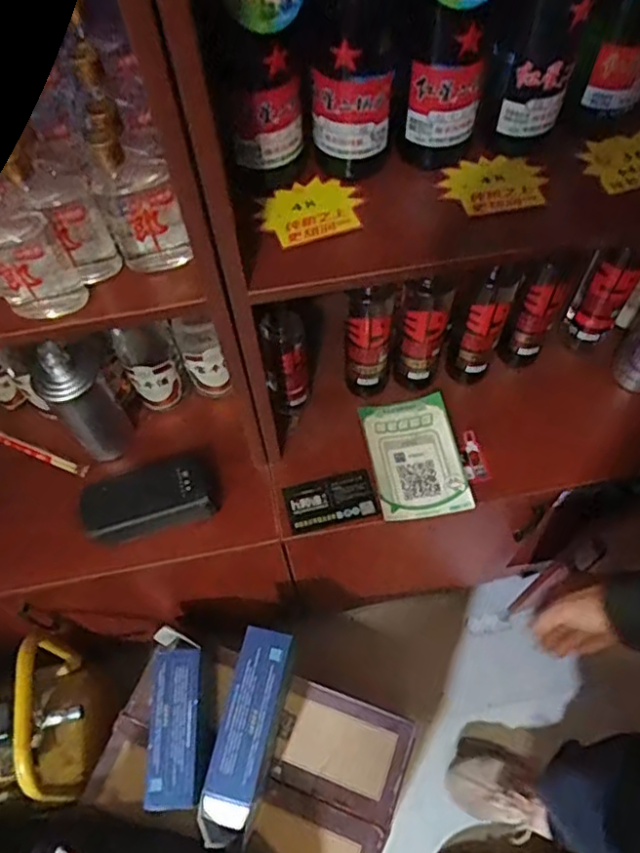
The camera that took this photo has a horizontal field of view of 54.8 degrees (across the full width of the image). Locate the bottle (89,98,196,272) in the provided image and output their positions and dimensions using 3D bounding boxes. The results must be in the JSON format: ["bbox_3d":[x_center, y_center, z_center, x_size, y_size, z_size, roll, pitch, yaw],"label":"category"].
[{"bbox_3d":[-0.154,-0.199,0.522,0.059,0.133,0.062,-16,61,-6],"label":"bottle"}]

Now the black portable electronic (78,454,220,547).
[{"bbox_3d":[-0.215,0.095,0.791,0.166,0.064,0.079,-18,62,-7],"label":"black portable electronic"}]

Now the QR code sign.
[{"bbox_3d":[0.128,0.037,0.837,0.118,0.020,0.174,-11,61,-3],"label":"QR code sign"}]

